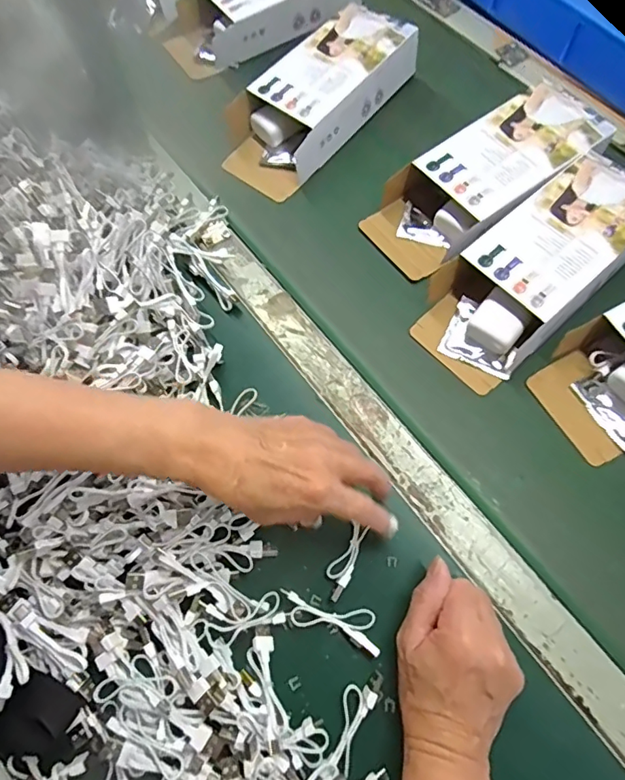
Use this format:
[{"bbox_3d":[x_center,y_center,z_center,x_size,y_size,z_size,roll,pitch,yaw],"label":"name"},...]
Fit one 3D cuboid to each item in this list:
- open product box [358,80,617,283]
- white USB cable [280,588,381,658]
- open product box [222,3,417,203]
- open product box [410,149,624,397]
[{"bbox_3d":[0.178,-0.214,0.510,0.254,0.060,0.112,-35,68,-5],"label":"open product box"},{"bbox_3d":[0.014,0.169,0.371,0.078,0.017,0.026,17,68,9],"label":"white USB cable"},{"bbox_3d":[0.003,-0.334,0.571,0.113,0.058,0.259,39,80,20],"label":"open product box"},{"bbox_3d":[0.215,-0.117,0.471,0.250,0.054,0.105,-41,69,-7],"label":"open product box"}]

